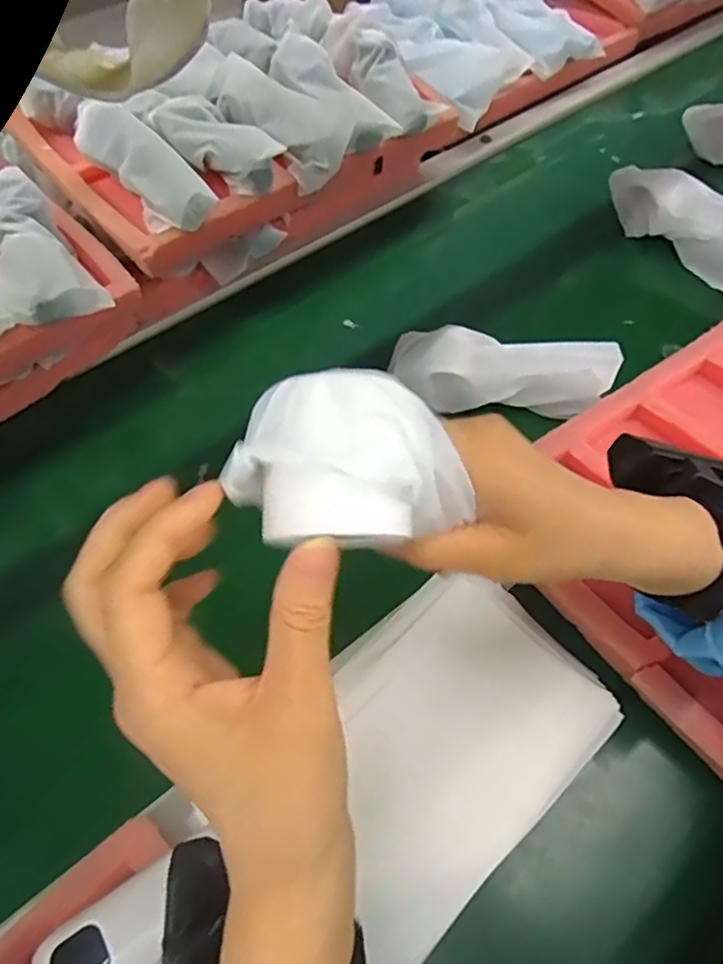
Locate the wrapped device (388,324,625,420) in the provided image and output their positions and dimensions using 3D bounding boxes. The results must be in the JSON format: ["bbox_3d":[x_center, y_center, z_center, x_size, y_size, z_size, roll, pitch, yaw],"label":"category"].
[{"bbox_3d":[0.123,-0.098,0.532,0.191,0.051,0.065,8,56,9],"label":"wrapped device"}]

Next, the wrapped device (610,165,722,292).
[{"bbox_3d":[0.342,-0.273,0.633,0.053,0.055,0.191,-36,61,-19],"label":"wrapped device"}]

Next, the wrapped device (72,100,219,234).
[{"bbox_3d":[-0.210,-0.301,0.578,0.057,0.049,0.186,-40,74,-22],"label":"wrapped device"}]

